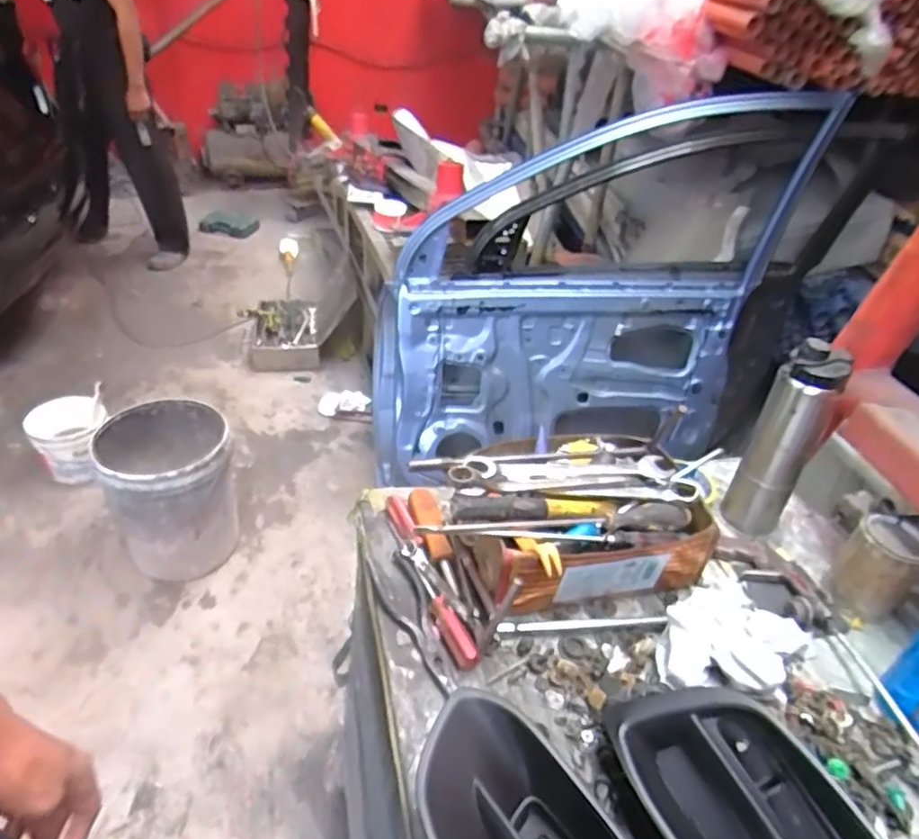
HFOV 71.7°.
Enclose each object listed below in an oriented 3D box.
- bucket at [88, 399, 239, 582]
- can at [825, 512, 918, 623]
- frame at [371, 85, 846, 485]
[{"bbox_3d":[-0.726,0.179,1.618,0.293,0.340,0.325,-14,41,-25],"label":"bucket"},{"bbox_3d":[0.468,0.167,0.715,0.072,0.100,0.068,4,37,-3],"label":"can"},{"bbox_3d":[0.344,-0.282,1.707,1.121,0.979,0.376,4,37,-4],"label":"frame"}]

